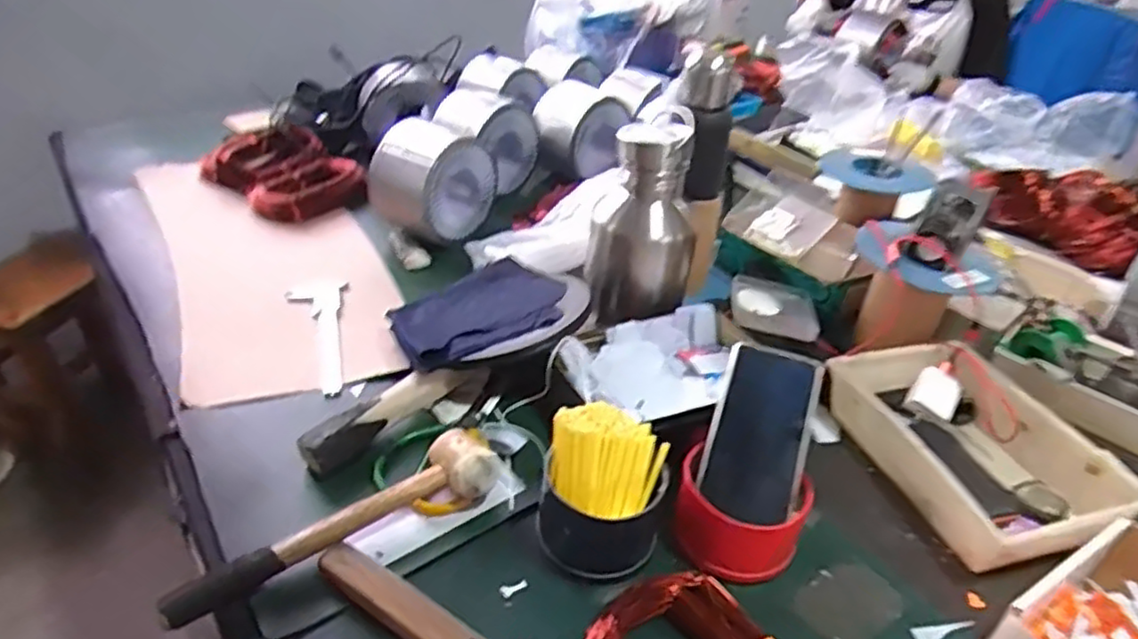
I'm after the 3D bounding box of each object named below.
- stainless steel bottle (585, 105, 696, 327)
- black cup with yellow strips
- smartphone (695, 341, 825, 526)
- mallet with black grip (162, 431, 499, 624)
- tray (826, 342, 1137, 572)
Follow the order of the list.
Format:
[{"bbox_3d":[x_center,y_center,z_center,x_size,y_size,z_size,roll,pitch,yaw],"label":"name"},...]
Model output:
[{"bbox_3d":[0.083,-0.105,0.768,0.117,0.204,0.108,3,34,1],"label":"stainless steel bottle"},{"bbox_3d":[0.028,0.135,0.556,0.098,0.083,0.105,3,34,1],"label":"black cup with yellow strips"},{"bbox_3d":[0.163,0.094,0.583,0.078,0.007,0.150,15,68,15],"label":"smartphone"},{"bbox_3d":[-0.170,0.166,0.533,0.257,0.053,0.061,-25,43,-34],"label":"mallet with black grip"},{"bbox_3d":[0.385,0.120,0.659,0.157,0.058,0.250,-9,36,-16],"label":"tray"}]

